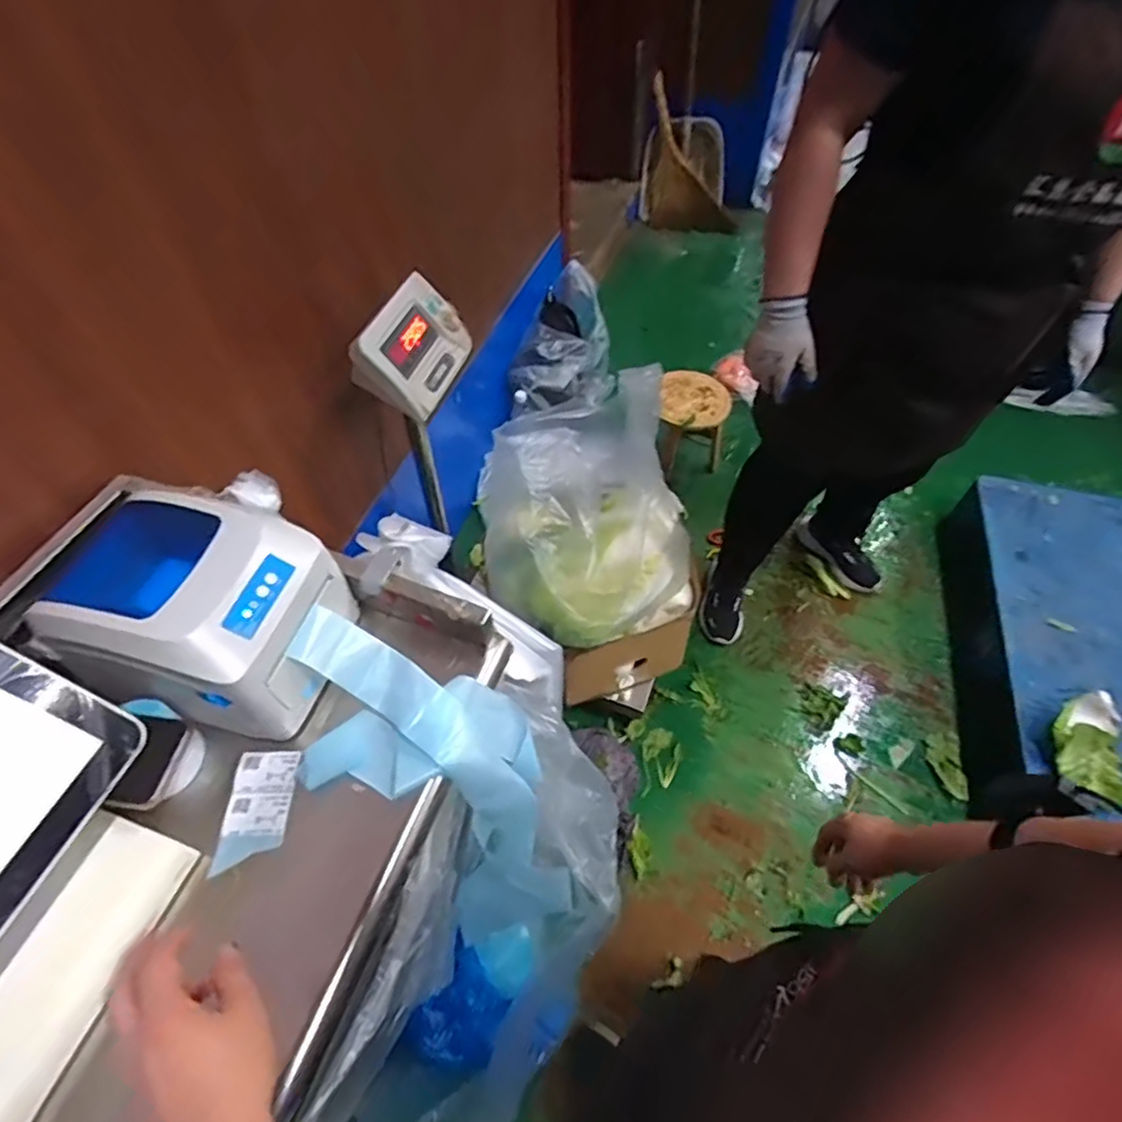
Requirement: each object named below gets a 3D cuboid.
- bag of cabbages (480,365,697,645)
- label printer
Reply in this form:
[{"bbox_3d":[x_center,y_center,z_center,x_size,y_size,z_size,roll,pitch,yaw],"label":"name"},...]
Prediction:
[{"bbox_3d":[0.064,-0.065,1.137,0.371,0.415,0.298,7,55,6],"label":"bag of cabbages"},{"bbox_3d":[-0.352,0.053,0.631,0.203,0.168,0.174,9,55,7],"label":"label printer"}]

